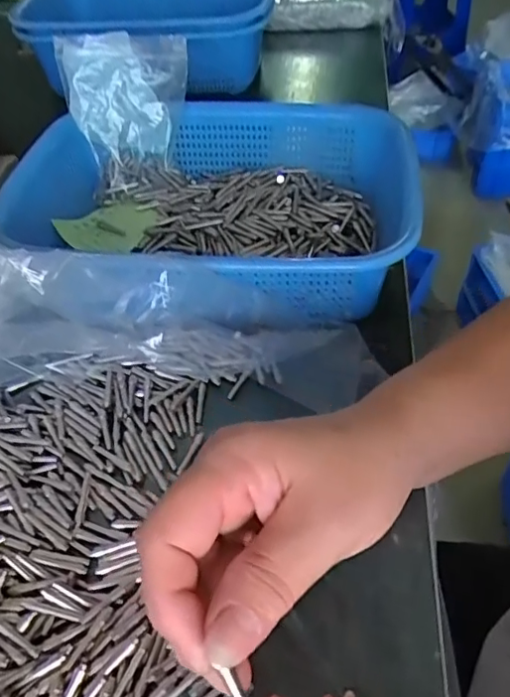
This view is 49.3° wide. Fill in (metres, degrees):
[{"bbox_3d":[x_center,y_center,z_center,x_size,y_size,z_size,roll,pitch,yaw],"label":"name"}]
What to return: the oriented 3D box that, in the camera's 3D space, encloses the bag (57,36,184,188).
[{"bbox_3d":[-0.104,-0.200,0.456,0.096,0.098,0.025,-6,27,-9],"label":"bag"}]

